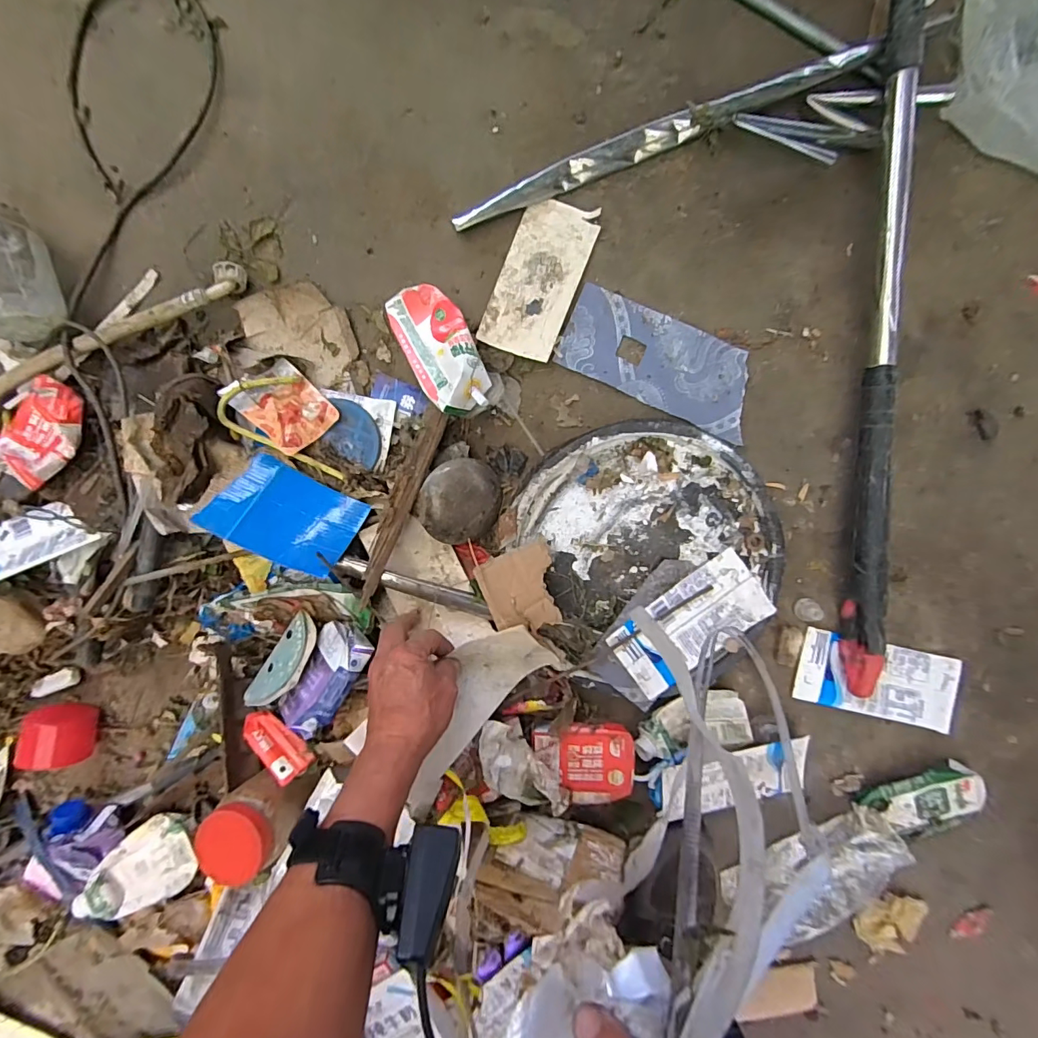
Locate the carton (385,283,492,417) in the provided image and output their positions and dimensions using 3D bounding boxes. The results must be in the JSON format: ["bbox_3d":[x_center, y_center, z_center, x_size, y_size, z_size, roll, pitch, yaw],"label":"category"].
[{"bbox_3d":[-0.078,-0.168,0.486,0.069,0.046,0.147,-29,75,3],"label":"carton"}]

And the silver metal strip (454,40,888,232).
[{"bbox_3d":[0.140,-0.394,0.498,0.436,0.029,0.028,-21,93,2],"label":"silver metal strip"}]

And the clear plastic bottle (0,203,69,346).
[{"bbox_3d":[-0.523,-0.253,0.498,0.069,0.068,0.125,-6,94,1],"label":"clear plastic bottle"}]

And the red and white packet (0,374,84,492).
[{"bbox_3d":[-0.503,-0.091,0.502,0.089,0.045,0.106,31,94,-1],"label":"red and white packet"}]

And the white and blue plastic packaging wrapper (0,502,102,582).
[{"bbox_3d":[-0.509,0.025,0.493,0.138,0.012,0.074,-26,59,-14],"label":"white and blue plastic packaging wrapper"}]

